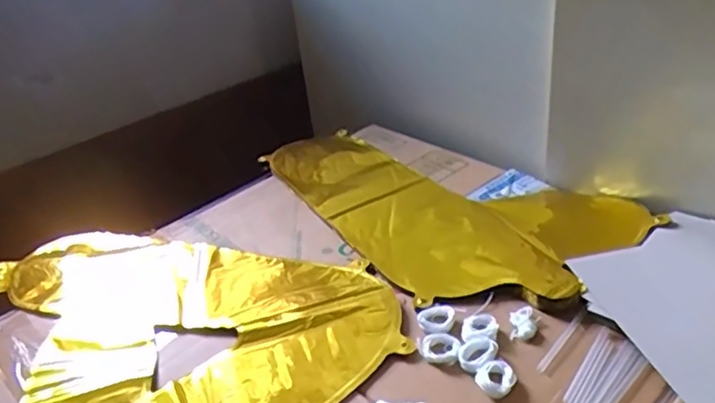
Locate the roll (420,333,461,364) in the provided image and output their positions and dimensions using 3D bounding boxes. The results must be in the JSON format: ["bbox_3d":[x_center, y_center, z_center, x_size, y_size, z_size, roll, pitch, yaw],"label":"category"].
[{"bbox_3d":[0.062,0.109,0.458,0.028,0.004,0.028,-5,33,3],"label":"roll"}]

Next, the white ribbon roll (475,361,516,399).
[{"bbox_3d":[0.095,0.121,0.417,0.025,0.009,0.023,-5,33,3],"label":"white ribbon roll"}]

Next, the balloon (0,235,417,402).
[{"bbox_3d":[-0.191,0.108,0.490,0.360,0.008,0.365,-29,39,-30],"label":"balloon"}]

